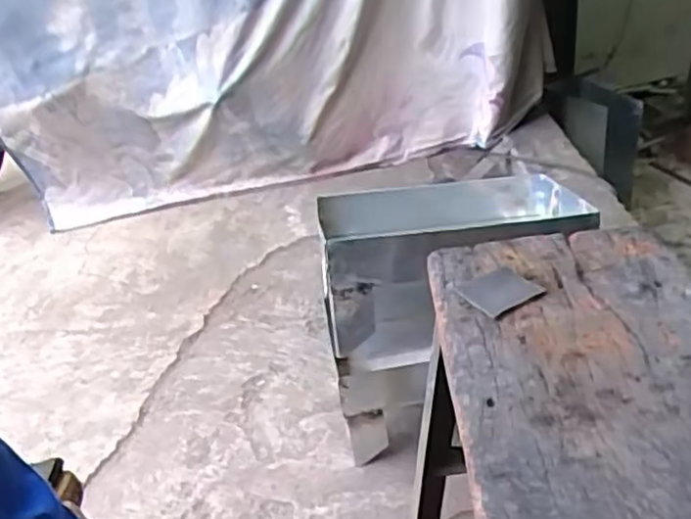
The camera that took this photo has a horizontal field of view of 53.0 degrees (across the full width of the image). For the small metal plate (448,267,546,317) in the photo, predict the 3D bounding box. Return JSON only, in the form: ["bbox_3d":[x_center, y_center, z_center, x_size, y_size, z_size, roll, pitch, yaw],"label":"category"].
[{"bbox_3d":[0.147,0.027,0.682,0.072,0.009,0.070,-19,32,-25],"label":"small metal plate"}]

